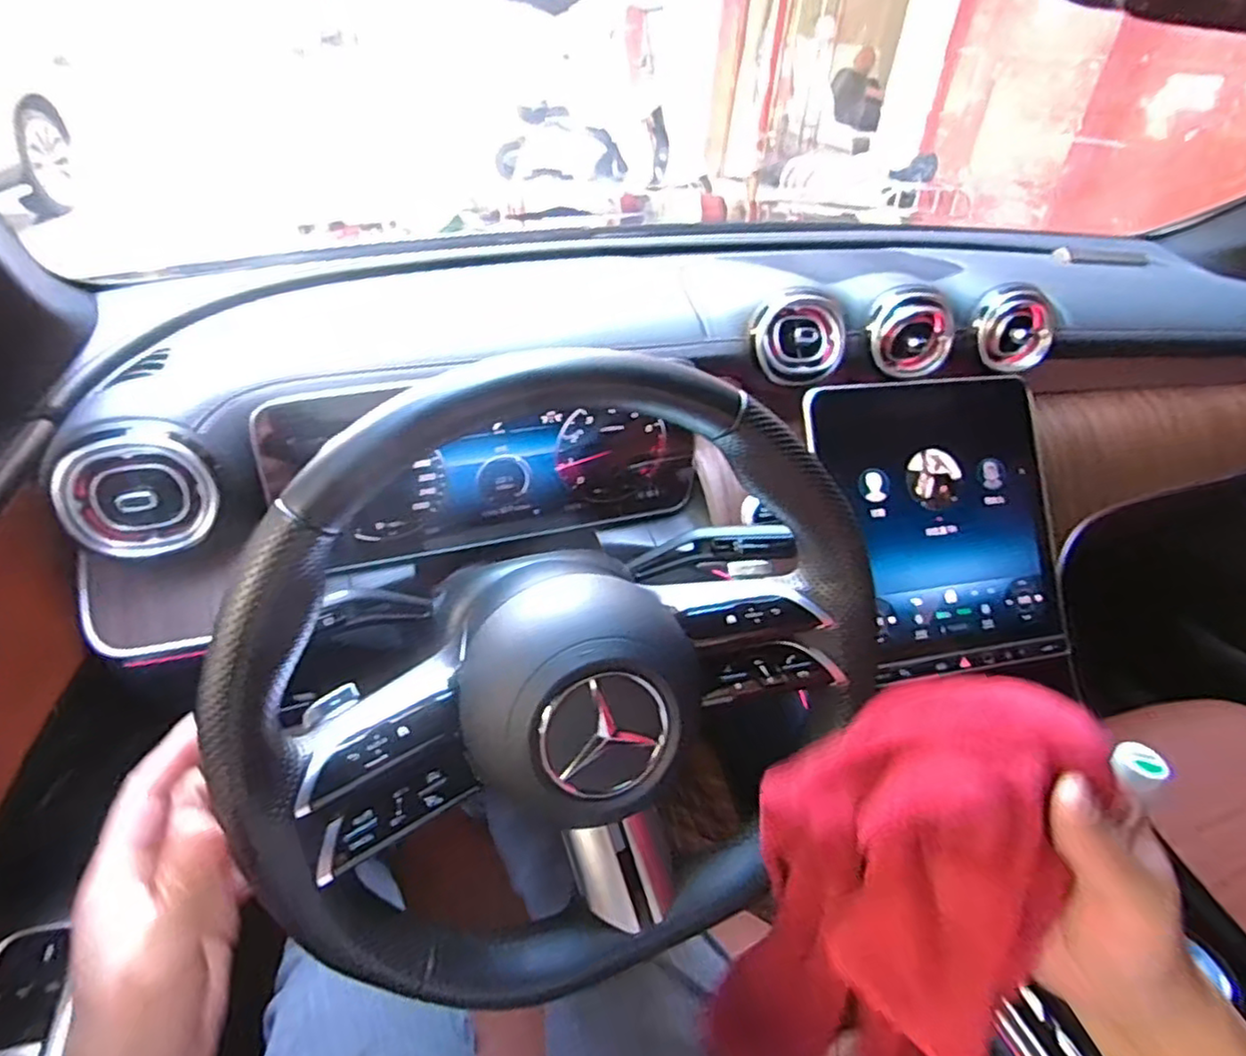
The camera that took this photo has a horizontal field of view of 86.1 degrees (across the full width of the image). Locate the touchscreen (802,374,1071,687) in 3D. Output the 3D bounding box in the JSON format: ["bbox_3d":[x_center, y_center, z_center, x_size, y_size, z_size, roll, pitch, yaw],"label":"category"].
[{"bbox_3d":[0.301,-0.006,0.634,0.233,0.277,0.035,-9,-2,-12],"label":"touchscreen"}]

